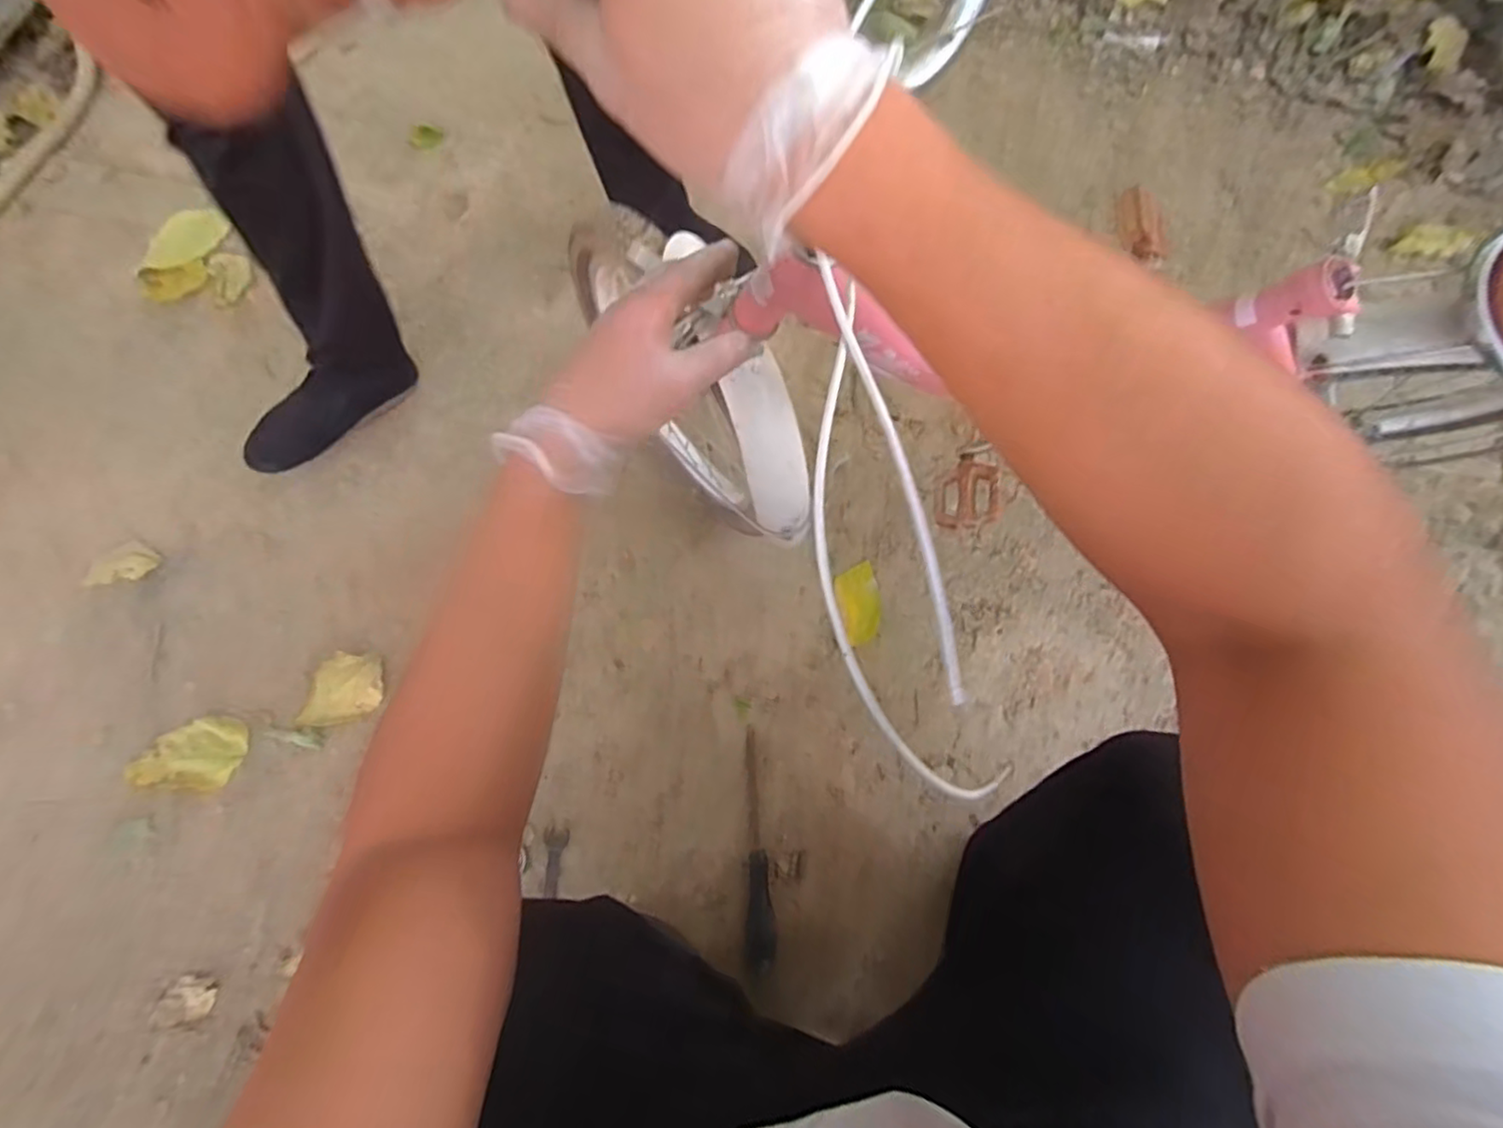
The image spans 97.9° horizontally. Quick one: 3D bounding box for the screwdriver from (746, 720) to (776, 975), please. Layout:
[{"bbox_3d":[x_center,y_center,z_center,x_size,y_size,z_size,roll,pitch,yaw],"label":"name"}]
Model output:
[{"bbox_3d":[0.011,0.317,0.744,0.032,0.026,0.249,0,72,2],"label":"screwdriver"}]

